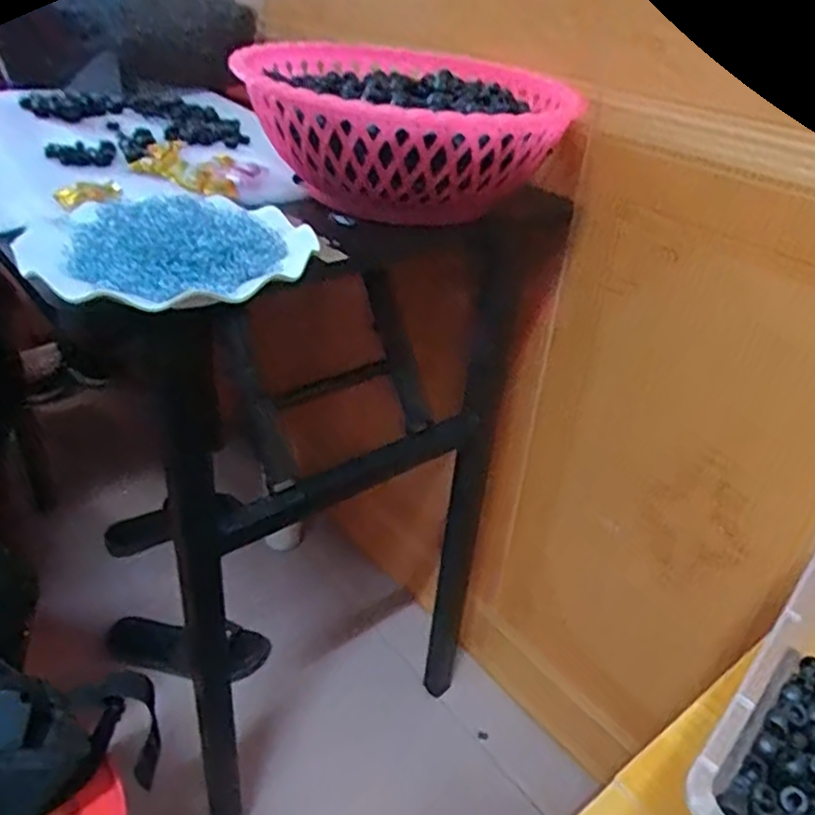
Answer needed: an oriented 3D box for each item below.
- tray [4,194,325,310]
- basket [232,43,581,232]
[{"bbox_3d":[-0.156,-0.114,0.481,0.186,0.035,0.175,-18,40,-31],"label":"tray"},{"bbox_3d":[-0.003,-0.259,0.665,0.294,0.104,0.306,2,33,-4],"label":"basket"}]

